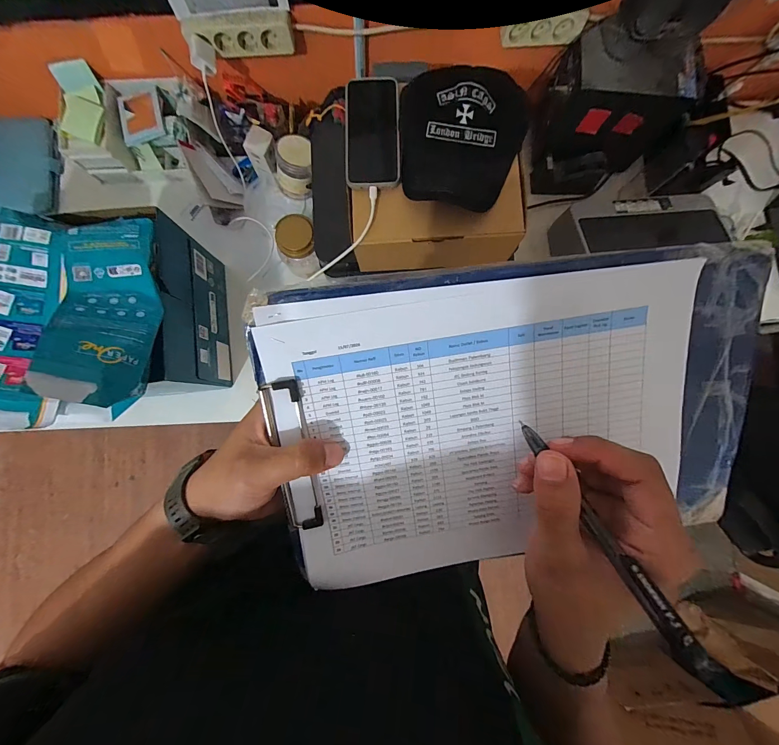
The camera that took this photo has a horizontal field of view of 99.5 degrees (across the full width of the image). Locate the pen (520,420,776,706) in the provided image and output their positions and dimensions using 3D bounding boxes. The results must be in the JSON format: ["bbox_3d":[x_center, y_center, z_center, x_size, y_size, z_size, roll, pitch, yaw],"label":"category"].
[{"bbox_3d":[0.122,0.091,0.182,0.016,0.016,0.146,-28,61,-4],"label":"pen"}]

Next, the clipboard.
[{"bbox_3d":[0.091,0.038,0.242,0.343,0.009,0.226,-7,104,-1],"label":"clipboard"}]

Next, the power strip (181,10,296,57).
[{"bbox_3d":[-0.278,-0.636,0.622,0.191,0.066,0.034,-9,85,-2],"label":"power strip"}]

